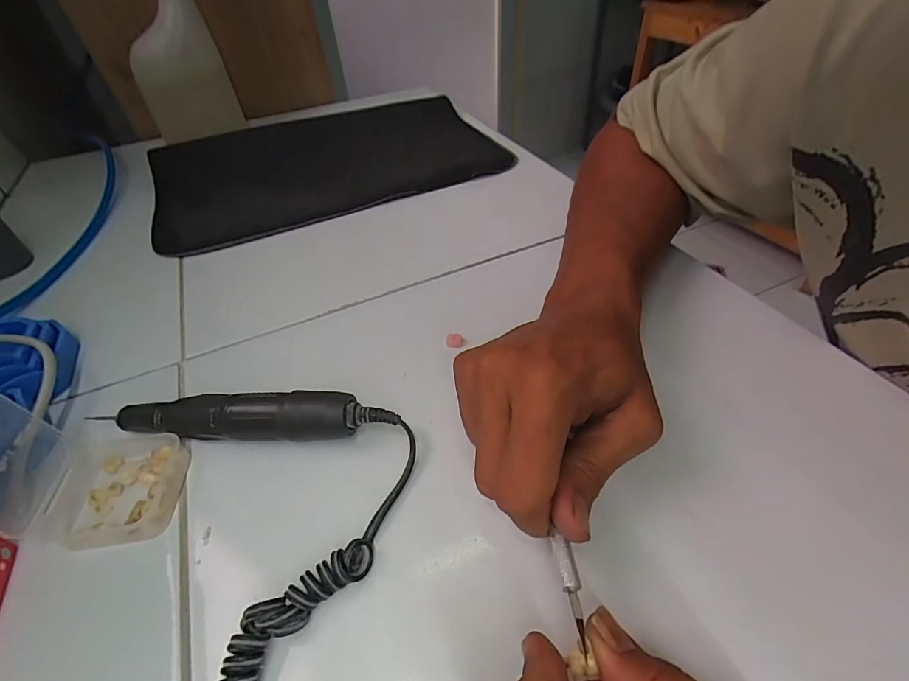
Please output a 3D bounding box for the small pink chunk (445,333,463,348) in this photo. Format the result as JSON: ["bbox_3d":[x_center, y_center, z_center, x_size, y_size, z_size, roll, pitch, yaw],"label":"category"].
[{"bbox_3d":[0.000,0.000,0.310,0.012,0.006,0.008,-7,45,-1],"label":"small pink chunk"}]

